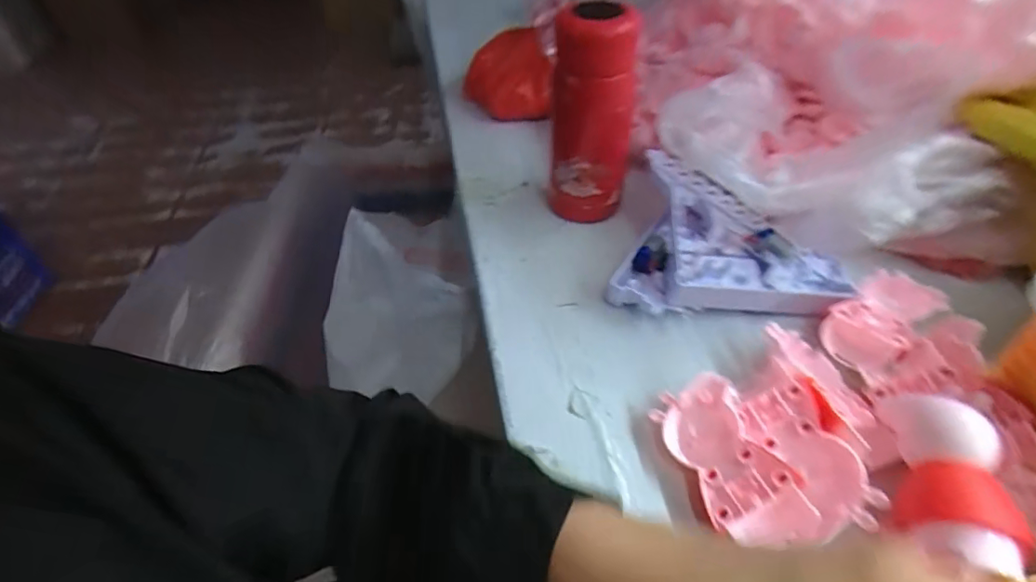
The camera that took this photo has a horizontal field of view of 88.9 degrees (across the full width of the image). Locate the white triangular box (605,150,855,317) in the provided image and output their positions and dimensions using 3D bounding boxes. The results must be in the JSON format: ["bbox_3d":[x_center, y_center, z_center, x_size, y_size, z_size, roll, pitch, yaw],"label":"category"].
[{"bbox_3d":[0.177,-0.035,0.431,0.170,0.047,0.155,14,49,18],"label":"white triangular box"}]

